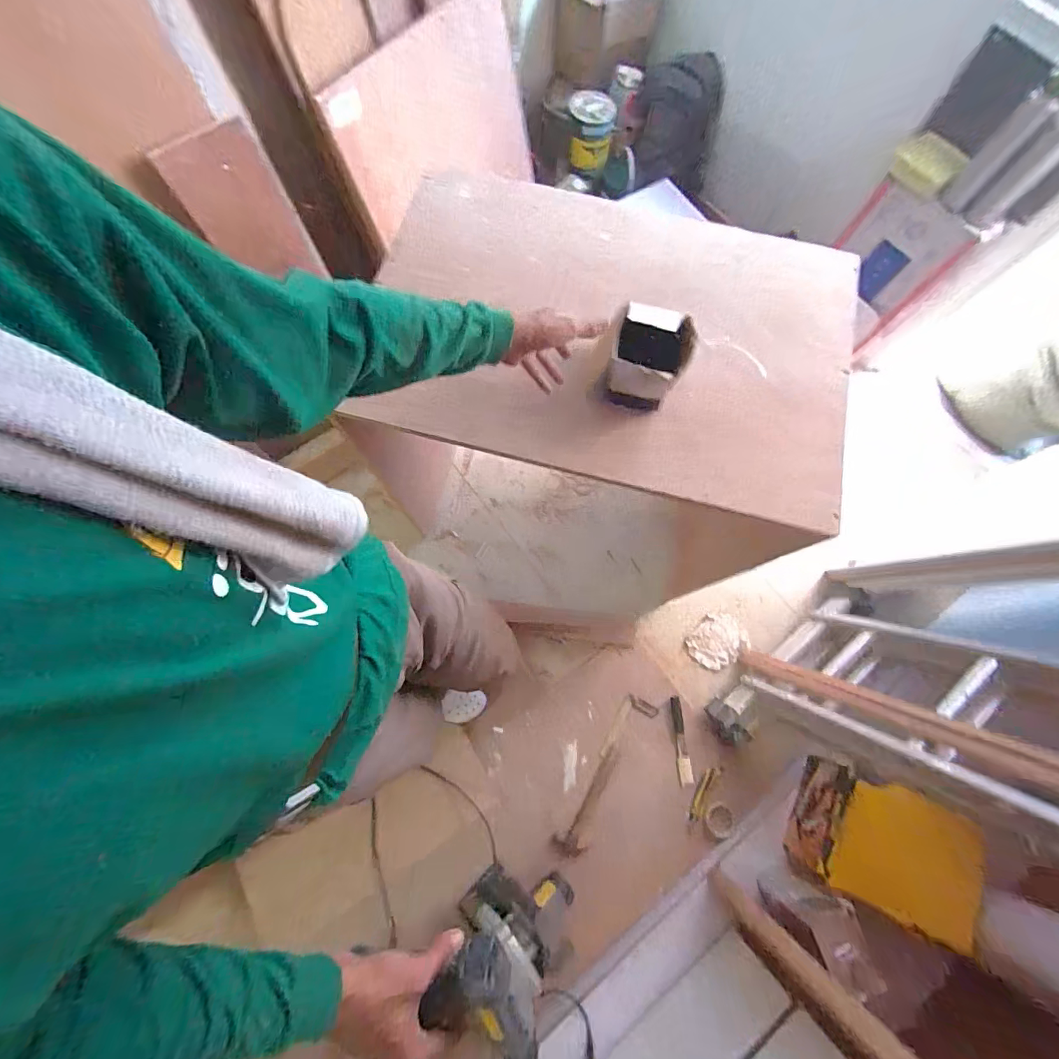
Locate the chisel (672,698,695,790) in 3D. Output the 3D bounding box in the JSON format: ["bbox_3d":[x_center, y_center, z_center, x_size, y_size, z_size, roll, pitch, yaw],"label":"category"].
[{"bbox_3d":[0.454,0.630,1.361,0.038,0.025,0.239,0,74,-2],"label":"chisel"}]

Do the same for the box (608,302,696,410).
[{"bbox_3d":[0.190,-0.275,0.726,0.112,0.095,0.137,18,74,4],"label":"box"}]

